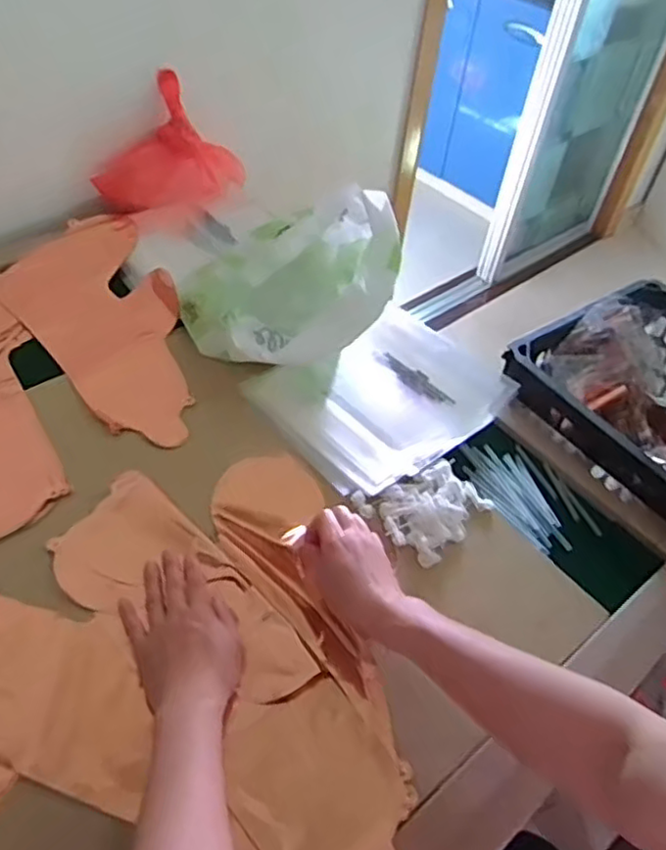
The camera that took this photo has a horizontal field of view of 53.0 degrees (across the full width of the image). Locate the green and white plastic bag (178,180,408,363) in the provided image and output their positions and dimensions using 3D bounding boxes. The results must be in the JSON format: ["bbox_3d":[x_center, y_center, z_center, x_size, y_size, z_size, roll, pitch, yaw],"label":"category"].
[{"bbox_3d":[-0.046,-0.168,0.808,0.236,0.156,0.214,-24,54,-26],"label":"green and white plastic bag"}]

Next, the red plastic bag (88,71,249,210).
[{"bbox_3d":[-0.251,-0.420,1.030,0.218,0.150,0.143,-1,47,-8],"label":"red plastic bag"}]

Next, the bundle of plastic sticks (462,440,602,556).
[{"bbox_3d":[0.217,0.073,0.756,0.093,0.009,0.155,-21,53,-24],"label":"bundle of plastic sticks"}]

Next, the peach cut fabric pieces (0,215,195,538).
[{"bbox_3d":[-0.351,-0.084,0.814,0.408,0.018,0.404,-34,59,-30],"label":"peach cut fabric pieces"}]

